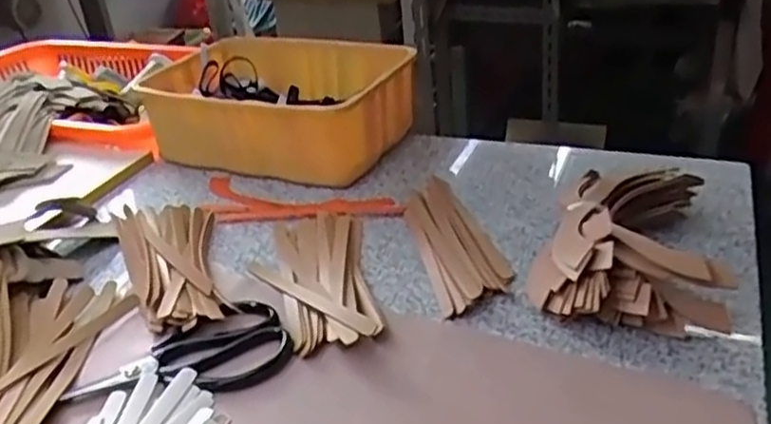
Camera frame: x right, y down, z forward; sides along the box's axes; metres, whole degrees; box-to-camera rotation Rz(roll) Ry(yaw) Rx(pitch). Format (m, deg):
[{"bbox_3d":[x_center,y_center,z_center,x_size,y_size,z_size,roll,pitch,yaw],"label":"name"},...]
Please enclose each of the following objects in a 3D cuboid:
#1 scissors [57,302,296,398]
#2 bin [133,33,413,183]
[{"bbox_3d":[-0.159,0.117,0.579,0.166,0.016,0.084,-16,31,-19],"label":"scissors"},{"bbox_3d":[-0.134,-0.133,0.923,0.299,0.108,0.219,14,34,29],"label":"bin"}]

